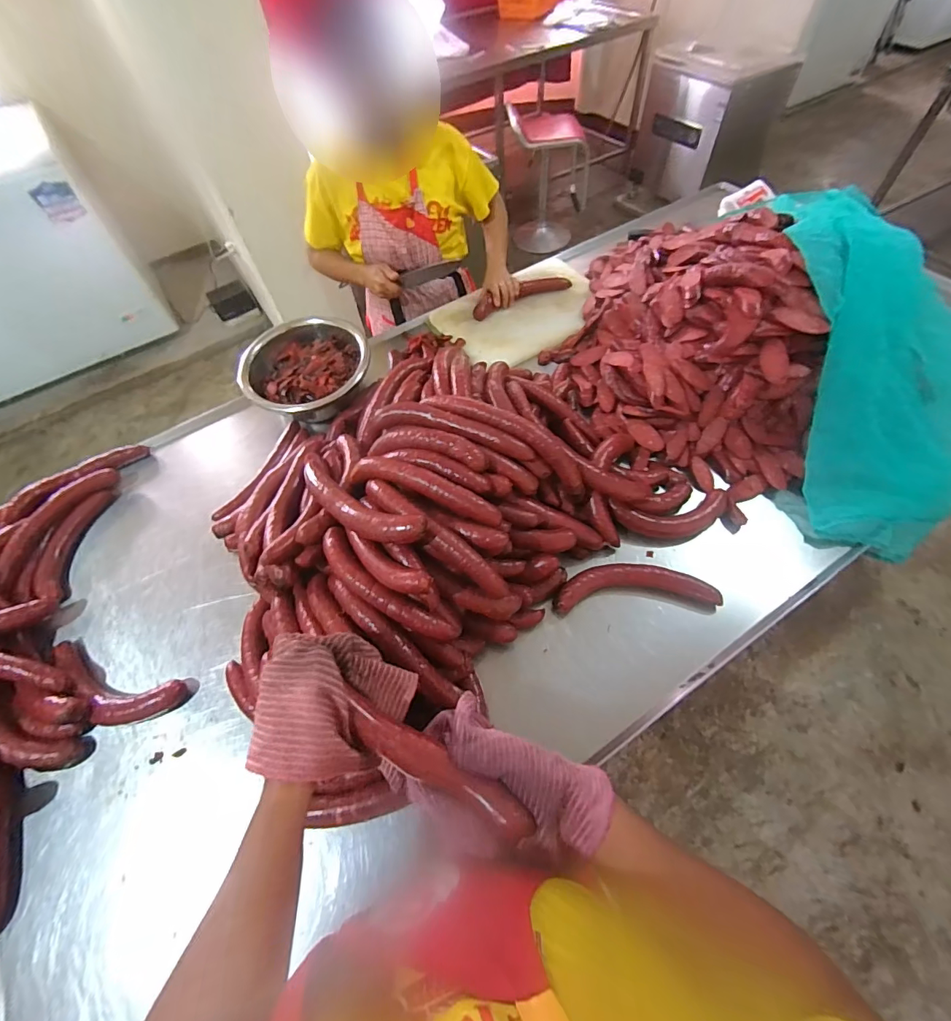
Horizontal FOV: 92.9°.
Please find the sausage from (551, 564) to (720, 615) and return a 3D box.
[{"bbox_3d":[0.274,0.129,0.787,0.273,0.038,0.081,-3,58,2],"label":"sausage"}]

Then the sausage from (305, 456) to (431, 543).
[{"bbox_3d":[-0.207,-0.019,0.728,0.338,0.036,0.076,27,63,37],"label":"sausage"}]

